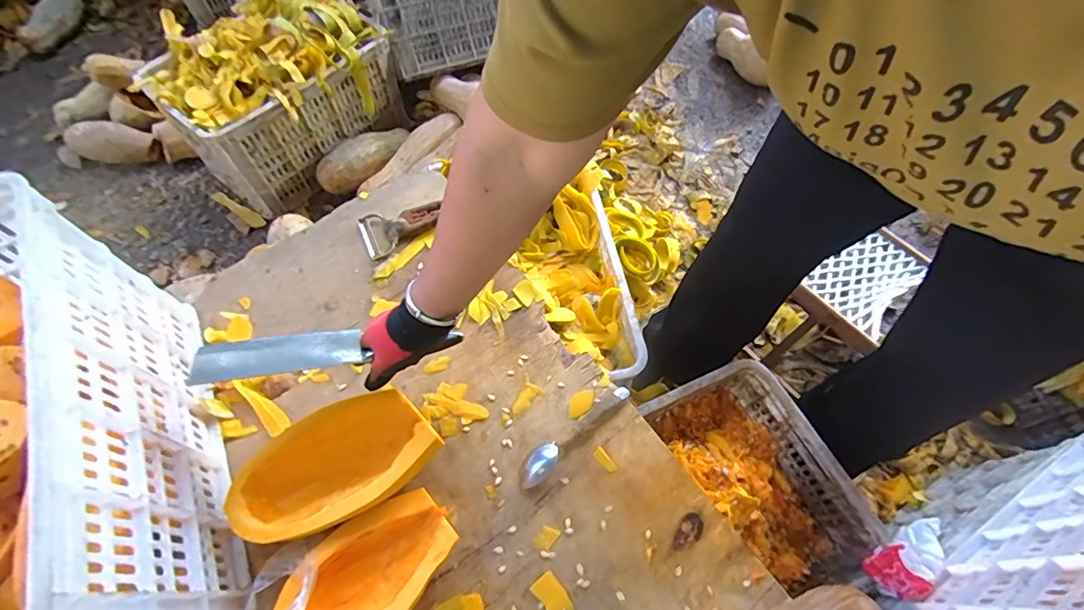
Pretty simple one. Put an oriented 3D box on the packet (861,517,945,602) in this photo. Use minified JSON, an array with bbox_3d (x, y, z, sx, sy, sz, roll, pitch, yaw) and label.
[{"bbox_3d":[0.526,0.351,0.673,0.138,0.060,0.061,-21,62,-29],"label":"packet"}]

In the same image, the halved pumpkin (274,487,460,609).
[{"bbox_3d":[-0.203,0.324,0.568,0.127,0.073,0.213,38,68,18],"label":"halved pumpkin"}]

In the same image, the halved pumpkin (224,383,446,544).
[{"bbox_3d":[-0.260,0.210,0.620,0.244,0.092,0.134,-24,64,-13],"label":"halved pumpkin"}]

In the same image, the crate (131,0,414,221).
[{"bbox_3d":[-0.718,-0.587,1.312,0.392,0.367,0.528,34,66,17],"label":"crate"}]

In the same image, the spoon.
[{"bbox_3d":[0.045,0.180,0.678,0.199,0.016,0.036,-39,68,-19],"label":"spoon"}]

